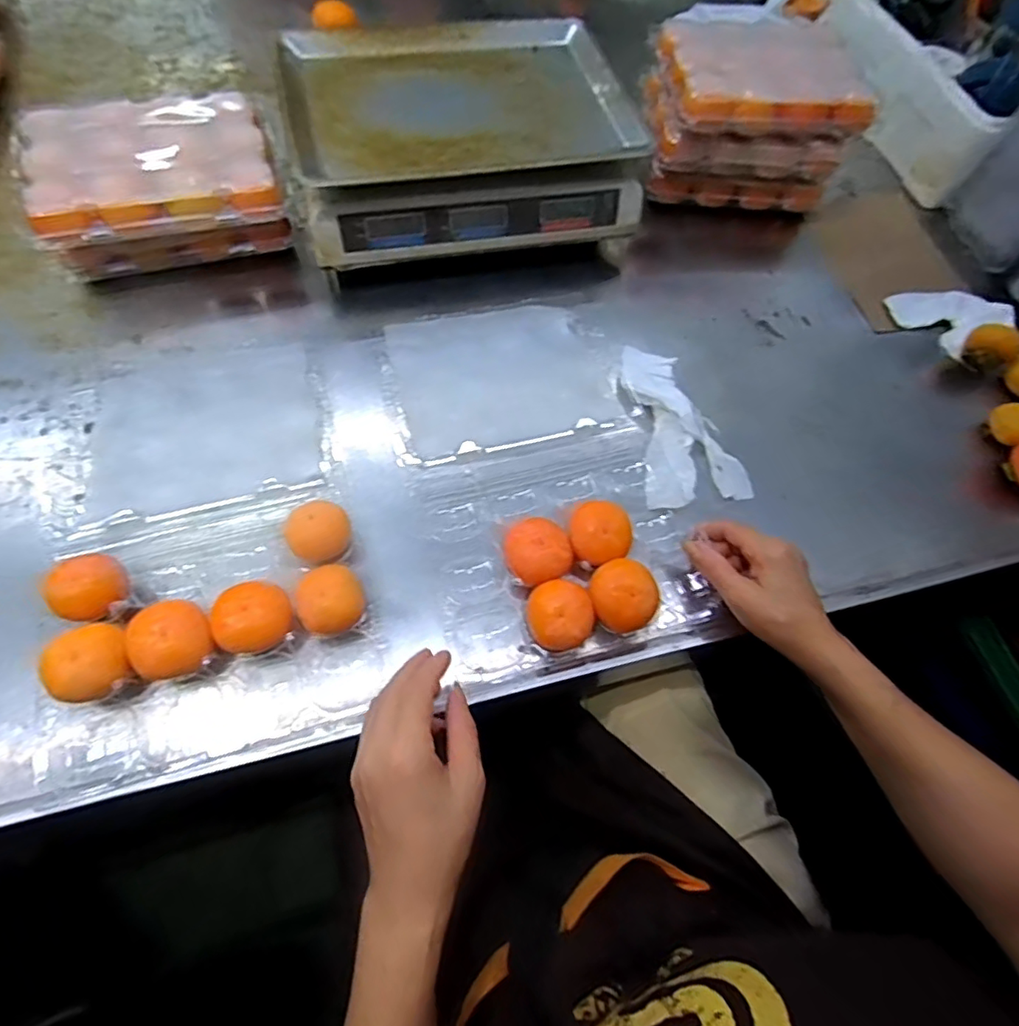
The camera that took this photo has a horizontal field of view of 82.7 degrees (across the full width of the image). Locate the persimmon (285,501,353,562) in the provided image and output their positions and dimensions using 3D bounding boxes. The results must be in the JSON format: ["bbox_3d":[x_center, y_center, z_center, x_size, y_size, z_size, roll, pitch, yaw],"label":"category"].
[{"bbox_3d":[-0.146,0.017,0.448,0.045,0.034,0.050,-27,69,-17],"label":"persimmon"}]

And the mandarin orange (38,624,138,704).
[{"bbox_3d":[-0.278,0.104,0.391,0.048,0.047,0.043,-17,67,-13],"label":"mandarin orange"}]

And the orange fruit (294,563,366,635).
[{"bbox_3d":[-0.129,0.068,0.427,0.046,0.044,0.047,2,64,-4],"label":"orange fruit"}]

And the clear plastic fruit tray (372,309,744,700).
[{"bbox_3d":[0.020,-0.043,0.495,0.211,0.048,0.347,-13,65,-9],"label":"clear plastic fruit tray"}]

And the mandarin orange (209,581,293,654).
[{"bbox_3d":[-0.181,0.076,0.413,0.050,0.037,0.046,2,64,-4],"label":"mandarin orange"}]

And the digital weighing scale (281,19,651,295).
[{"bbox_3d":[-0.052,-0.409,0.639,0.349,0.108,0.288,-10,65,-10],"label":"digital weighing scale"}]

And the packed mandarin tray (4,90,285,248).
[{"bbox_3d":[-0.323,-0.317,0.527,0.210,0.046,0.150,-19,67,-14],"label":"packed mandarin tray"}]

